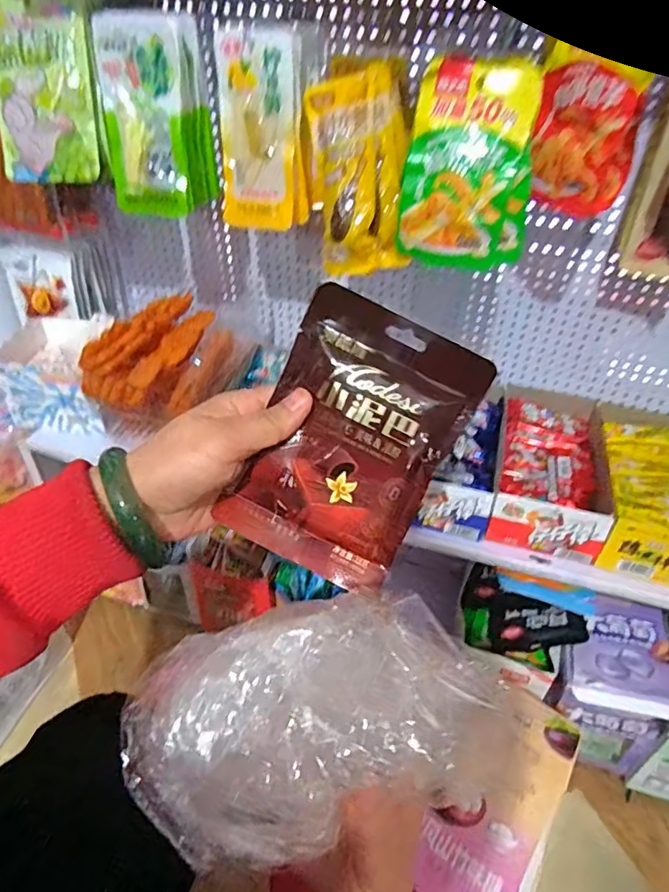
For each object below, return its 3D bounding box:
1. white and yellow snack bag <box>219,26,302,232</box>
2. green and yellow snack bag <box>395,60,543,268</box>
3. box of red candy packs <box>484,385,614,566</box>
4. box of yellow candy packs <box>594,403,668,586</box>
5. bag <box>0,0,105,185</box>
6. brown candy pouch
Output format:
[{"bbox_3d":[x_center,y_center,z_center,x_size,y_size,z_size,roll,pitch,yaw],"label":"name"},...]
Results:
[{"bbox_3d":[-0.080,-0.327,0.585,0.082,0.180,0.028,5,39,2],"label":"white and yellow snack bag"},{"bbox_3d":[0.124,-0.250,0.505,0.116,0.157,0.047,12,40,10],"label":"green and yellow snack bag"},{"bbox_3d":[0.272,0.020,0.705,0.125,0.063,0.265,13,40,11],"label":"box of red candy packs"},{"bbox_3d":[0.390,0.054,0.674,0.133,0.063,0.256,13,40,11],"label":"box of yellow candy packs"},{"bbox_3d":[-0.303,-0.366,0.577,0.116,0.166,0.016,8,27,2],"label":"bag"},{"bbox_3d":[0.009,0.001,0.326,0.108,0.158,0.009,27,10,1],"label":"brown candy pouch"}]

